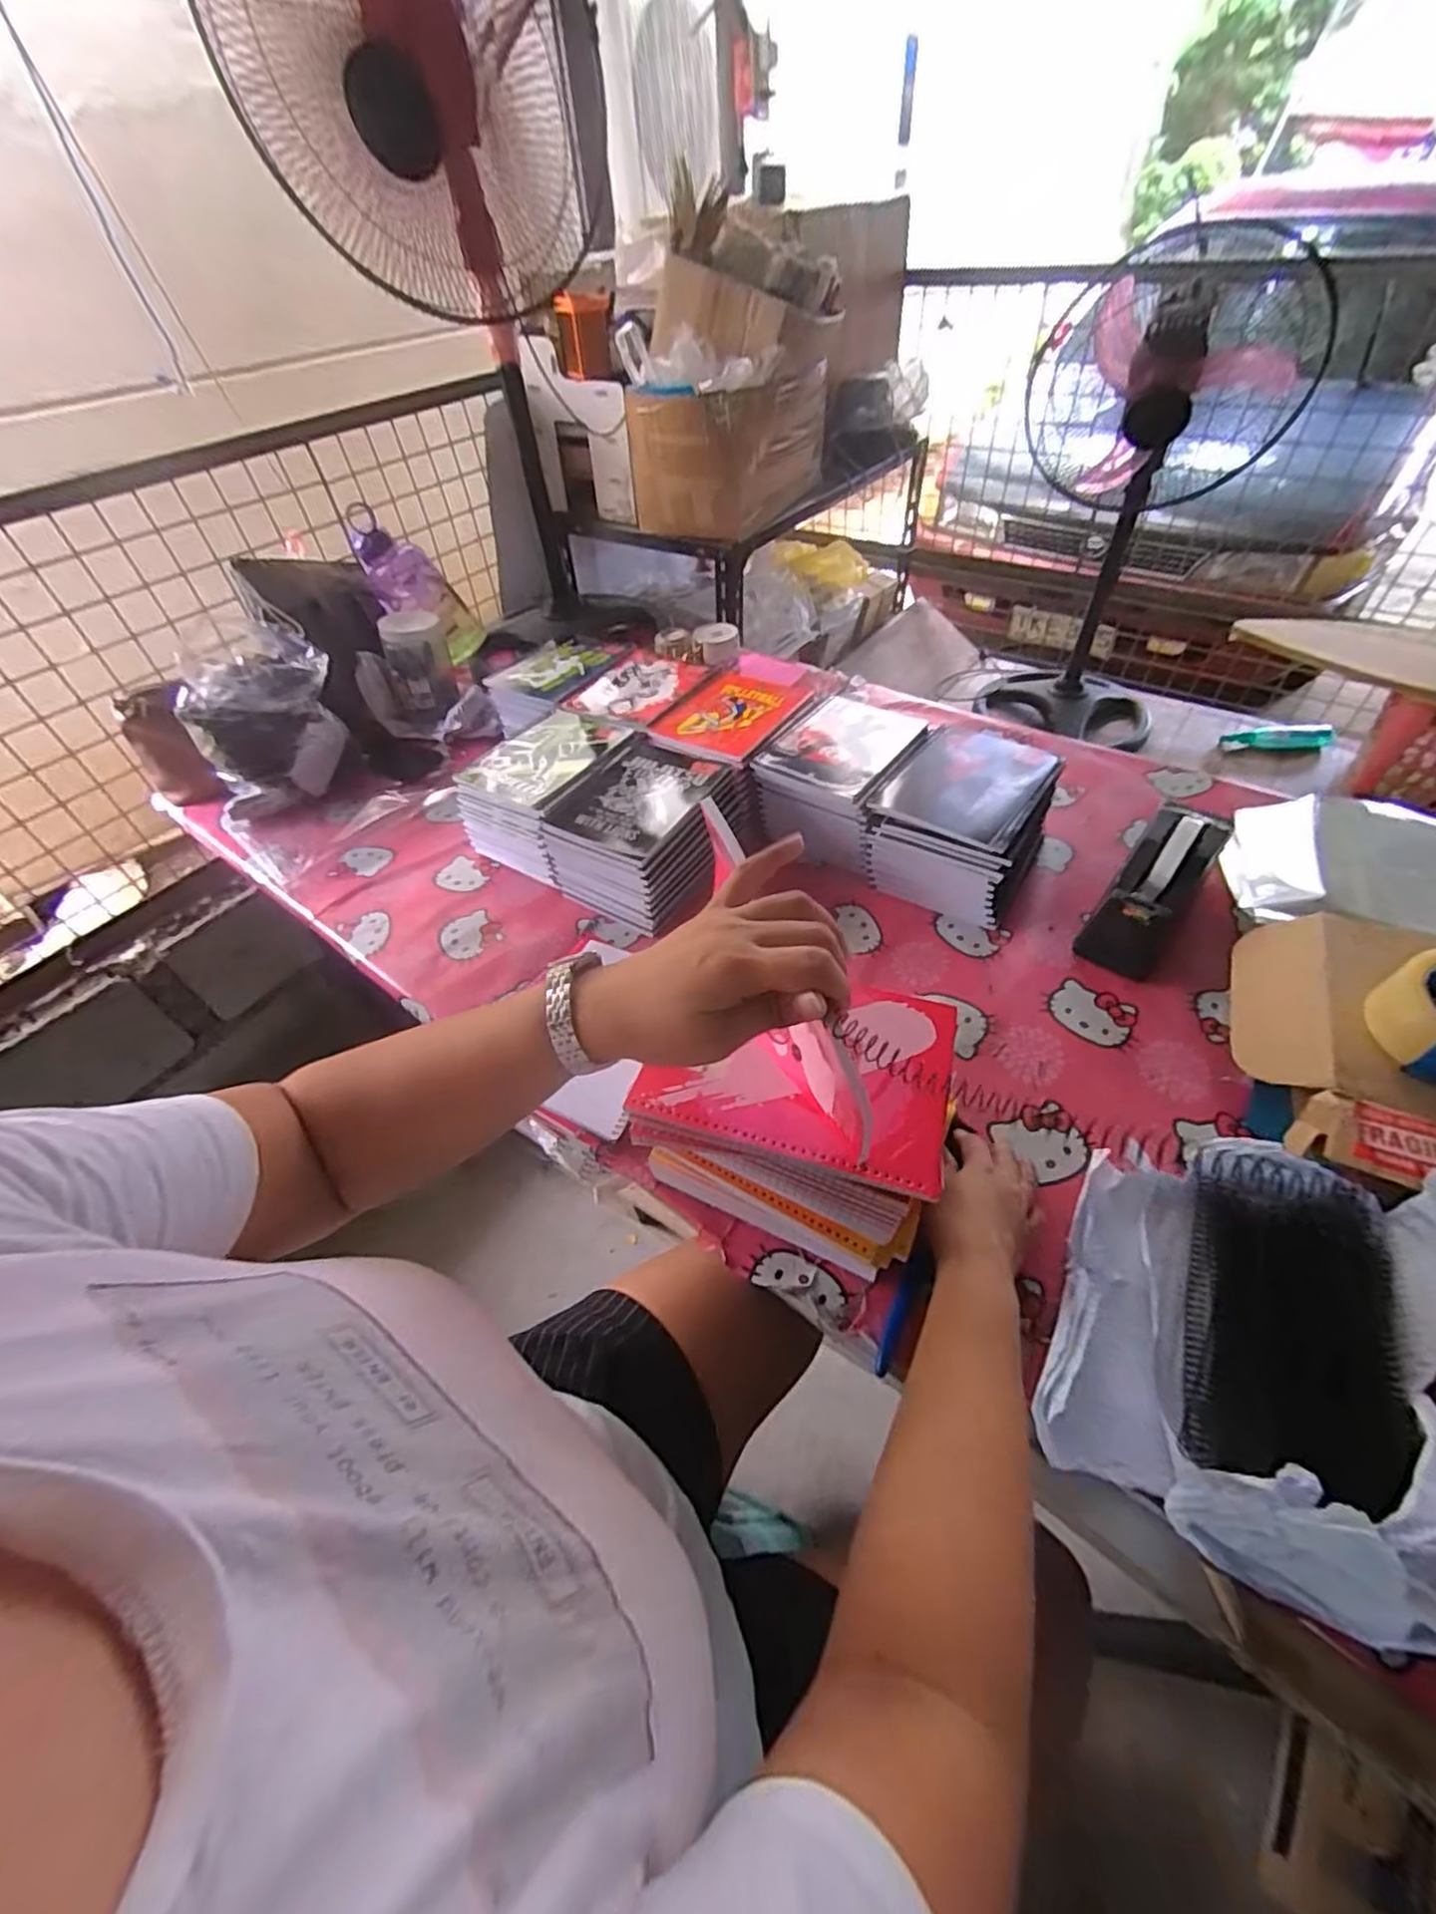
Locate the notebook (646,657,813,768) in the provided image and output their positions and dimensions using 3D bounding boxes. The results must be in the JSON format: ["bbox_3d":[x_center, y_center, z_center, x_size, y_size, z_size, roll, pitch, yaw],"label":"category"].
[{"bbox_3d":[0.019,-0.345,0.926,0.156,0.007,0.219,22,54,24],"label":"notebook"}]

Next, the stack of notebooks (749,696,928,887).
[{"bbox_3d":[0.171,-0.233,0.891,0.194,0.127,0.201,26,56,26],"label":"stack of notebooks"}]

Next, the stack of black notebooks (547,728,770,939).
[{"bbox_3d":[-0.086,-0.171,0.839,0.186,0.096,0.214,22,54,24],"label":"stack of black notebooks"}]

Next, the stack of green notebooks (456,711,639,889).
[{"bbox_3d":[-0.219,-0.225,0.912,0.157,0.113,0.209,23,54,24],"label":"stack of green notebooks"}]

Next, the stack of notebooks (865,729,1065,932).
[{"bbox_3d":[0.293,-0.160,0.821,0.184,0.121,0.185,25,55,26],"label":"stack of notebooks"}]

